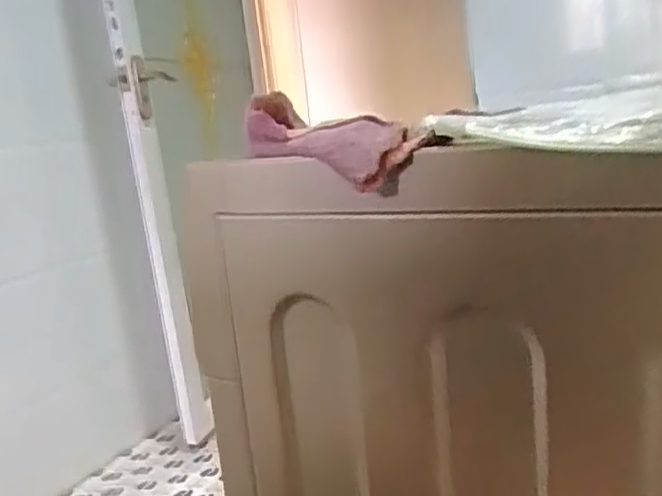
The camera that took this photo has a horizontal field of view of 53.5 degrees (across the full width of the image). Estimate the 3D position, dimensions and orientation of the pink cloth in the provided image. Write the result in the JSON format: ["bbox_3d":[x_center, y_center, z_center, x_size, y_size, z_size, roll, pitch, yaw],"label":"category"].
[{"bbox_3d":[-0.003,-0.058,0.350,0.034,0.048,0.120,-17,18,-35],"label":"pink cloth"}]

